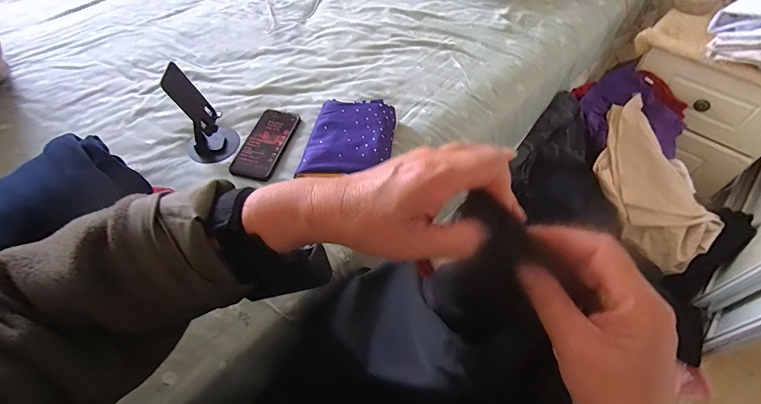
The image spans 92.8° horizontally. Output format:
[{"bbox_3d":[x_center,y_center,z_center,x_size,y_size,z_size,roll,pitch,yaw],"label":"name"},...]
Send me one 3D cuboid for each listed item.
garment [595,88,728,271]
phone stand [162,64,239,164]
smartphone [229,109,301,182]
[{"bbox_3d":[0.642,-0.049,0.898,0.221,0.087,0.445,-10,74,-5],"label":"garment"},{"bbox_3d":[-0.306,-0.145,0.614,0.087,0.155,0.072,-37,61,-22],"label":"phone stand"},{"bbox_3d":[-0.209,-0.113,0.672,0.078,0.013,0.158,11,55,9],"label":"smartphone"}]

